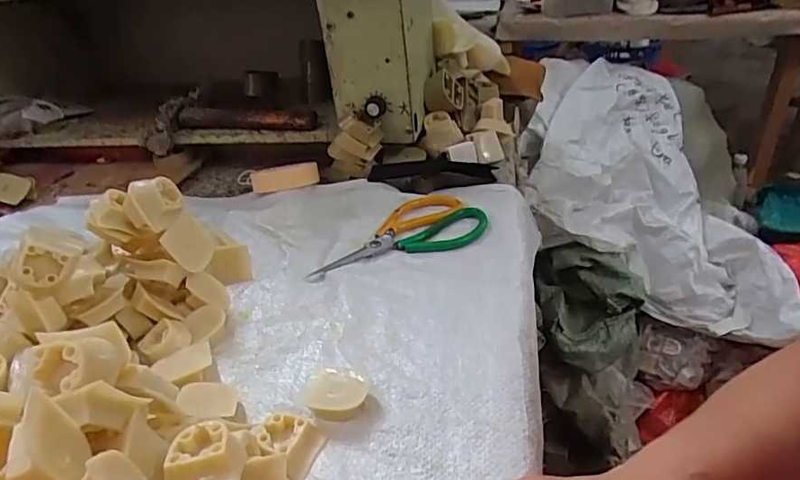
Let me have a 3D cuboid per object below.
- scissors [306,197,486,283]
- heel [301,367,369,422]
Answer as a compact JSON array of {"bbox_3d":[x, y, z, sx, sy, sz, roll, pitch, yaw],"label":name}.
[{"bbox_3d":[-0.007,-0.007,0.563,0.195,0.008,0.101,-15,34,-16],"label":"scissors"},{"bbox_3d":[-0.045,0.110,0.375,0.045,0.021,0.035,4,33,14],"label":"heel"}]

